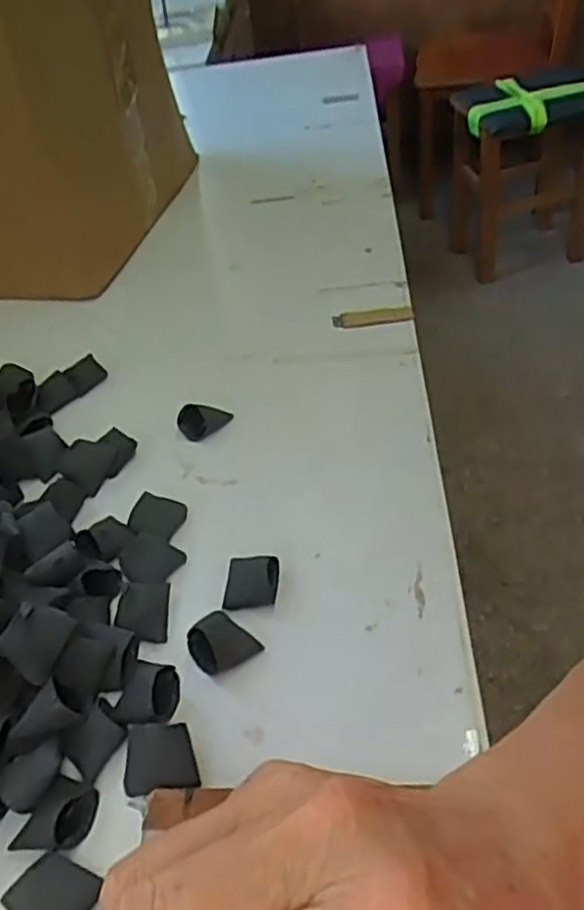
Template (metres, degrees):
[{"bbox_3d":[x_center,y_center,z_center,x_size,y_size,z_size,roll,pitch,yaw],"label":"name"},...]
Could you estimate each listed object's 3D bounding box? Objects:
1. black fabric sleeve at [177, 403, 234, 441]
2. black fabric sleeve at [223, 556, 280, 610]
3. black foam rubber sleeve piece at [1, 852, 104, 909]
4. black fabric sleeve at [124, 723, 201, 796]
[{"bbox_3d":[-0.073,-0.029,0.635,0.044,0.021,0.023,-12,44,-4],"label":"black fabric sleeve"},{"bbox_3d":[-0.027,0.082,0.511,0.036,0.009,0.041,-2,44,6],"label":"black fabric sleeve"},{"bbox_3d":[-0.116,0.219,0.376,0.035,0.023,0.038,20,50,25],"label":"black foam rubber sleeve piece"},{"bbox_3d":[-0.074,0.167,0.422,0.040,0.008,0.035,-8,78,-5],"label":"black fabric sleeve"}]

